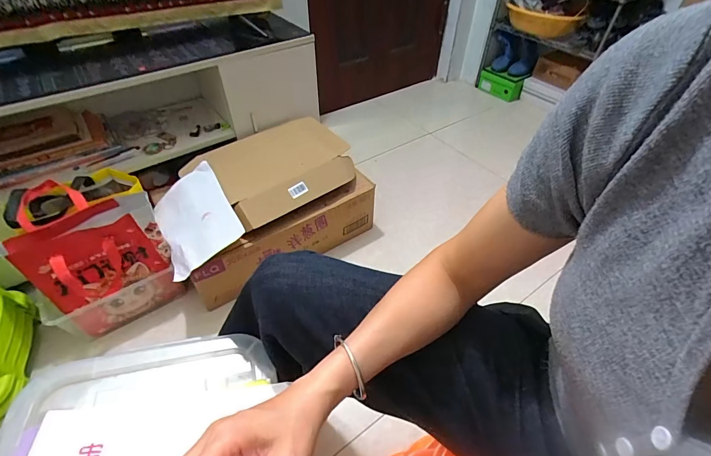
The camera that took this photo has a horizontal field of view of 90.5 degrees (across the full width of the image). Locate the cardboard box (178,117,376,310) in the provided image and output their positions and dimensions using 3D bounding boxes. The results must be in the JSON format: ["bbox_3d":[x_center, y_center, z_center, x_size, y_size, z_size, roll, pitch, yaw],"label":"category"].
[{"bbox_3d":[-0.242,-0.082,1.020,0.539,0.277,0.299,-26,52,-24],"label":"cardboard box"}]

